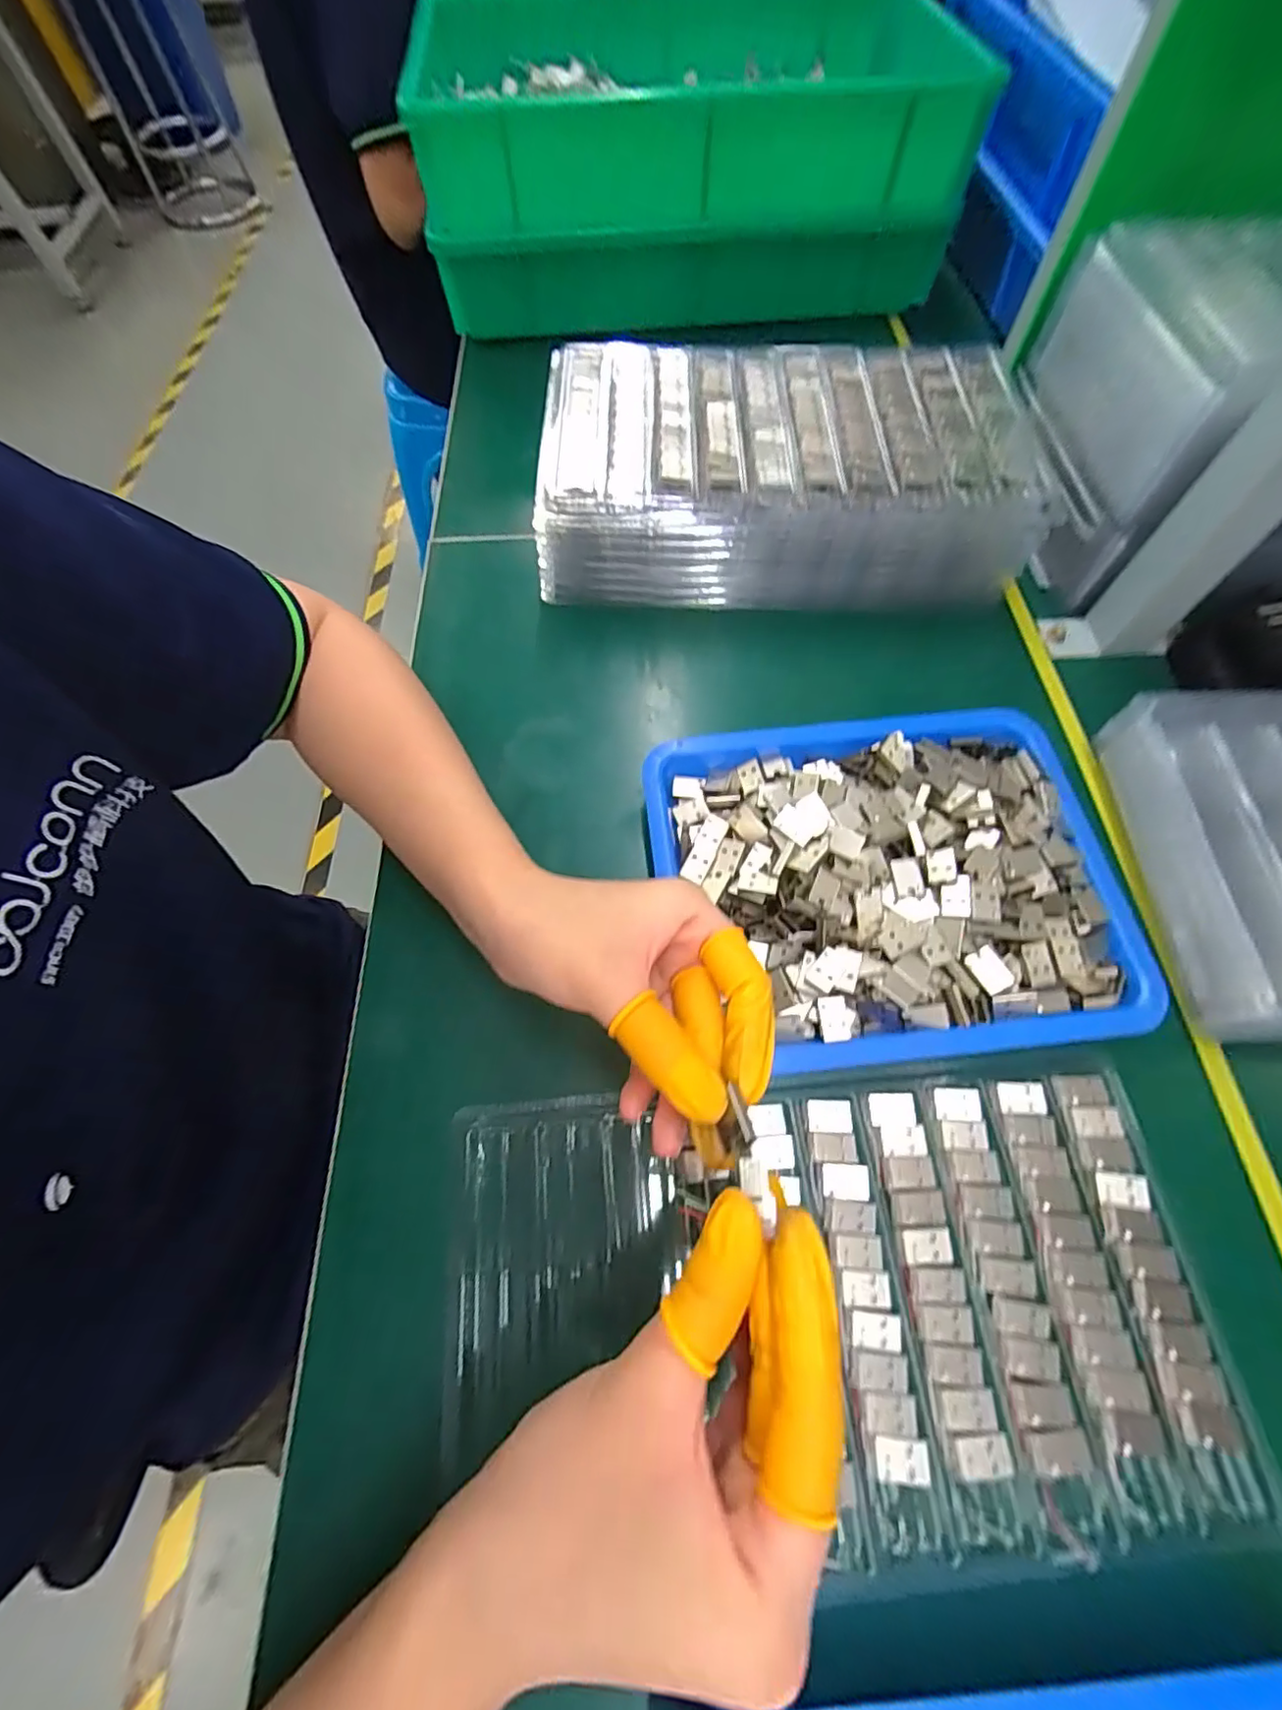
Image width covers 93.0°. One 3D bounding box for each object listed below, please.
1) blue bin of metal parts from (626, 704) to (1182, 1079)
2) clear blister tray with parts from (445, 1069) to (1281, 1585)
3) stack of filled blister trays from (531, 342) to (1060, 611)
[{"bbox_3d":[0.117,0.007,0.294,0.211,0.036,0.168,-6,64,-2],"label":"blue bin of metal parts"},{"bbox_3d":[0.071,0.172,0.237,0.288,0.013,0.152,-4,64,0],"label":"clear blister tray with parts"},{"bbox_3d":[0.084,-0.246,0.398,0.292,0.074,0.157,2,64,2],"label":"stack of filled blister trays"}]

